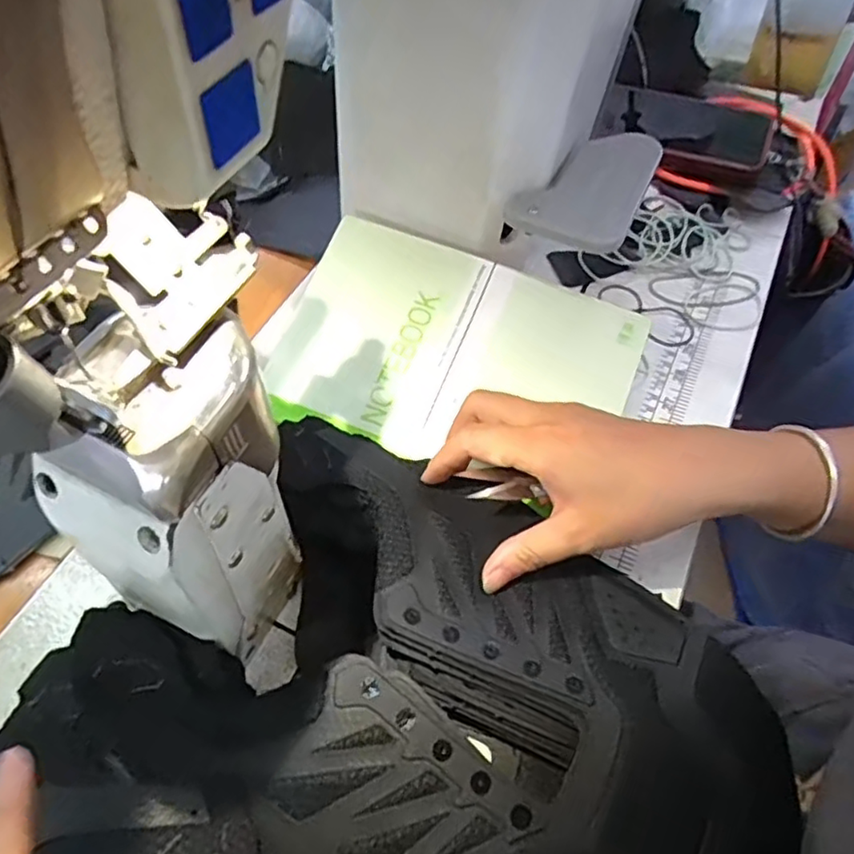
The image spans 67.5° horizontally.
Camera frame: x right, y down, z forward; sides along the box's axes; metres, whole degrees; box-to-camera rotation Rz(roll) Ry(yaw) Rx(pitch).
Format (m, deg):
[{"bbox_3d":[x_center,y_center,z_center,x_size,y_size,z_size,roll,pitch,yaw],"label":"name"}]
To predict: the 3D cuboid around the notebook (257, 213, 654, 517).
[{"bbox_3d":[0.015,-0.043,0.391,0.206,0.010,0.136,22,75,8],"label":"notebook"}]

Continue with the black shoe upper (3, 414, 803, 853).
[{"bbox_3d":[0.006,0.123,0.279,0.302,0.065,0.212,24,59,20],"label":"black shoe upper"}]

